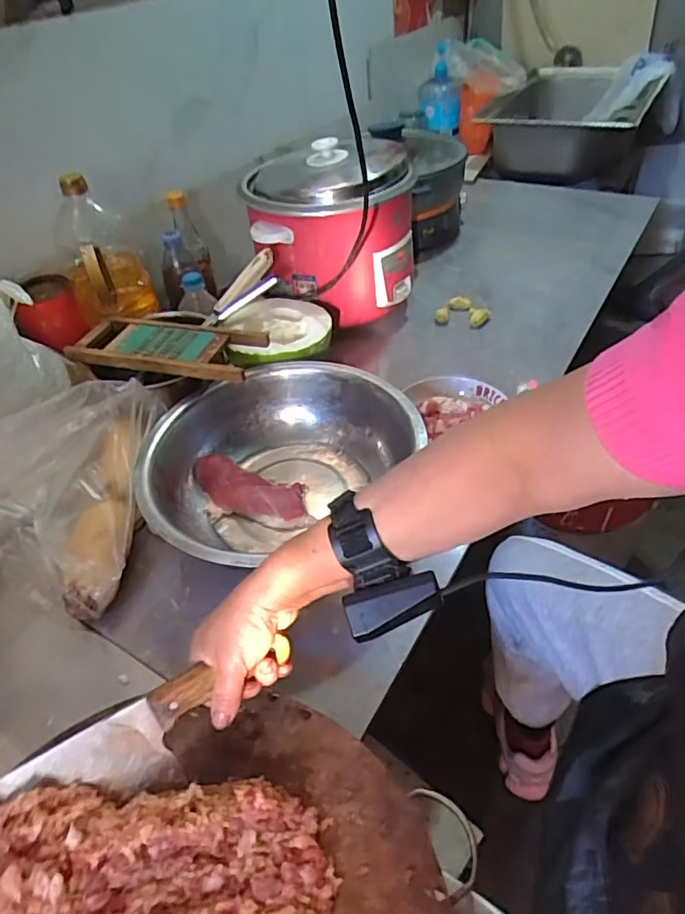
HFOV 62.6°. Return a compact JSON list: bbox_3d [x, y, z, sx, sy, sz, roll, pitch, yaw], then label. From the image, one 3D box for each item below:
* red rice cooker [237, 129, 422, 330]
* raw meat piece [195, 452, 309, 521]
[{"bbox_3d":[-0.013,-0.390,0.995,0.279,0.225,0.259,-14,44,-8],"label":"red rice cooker"},{"bbox_3d":[-0.127,0.042,0.754,0.171,0.025,0.068,15,48,21],"label":"raw meat piece"}]

